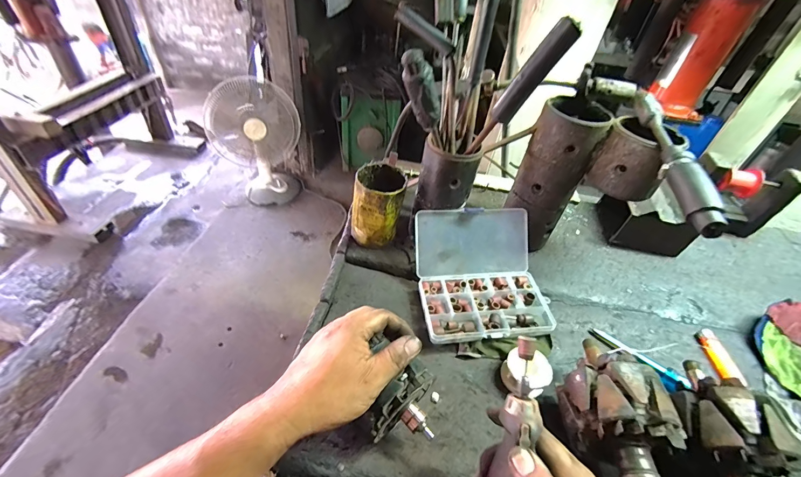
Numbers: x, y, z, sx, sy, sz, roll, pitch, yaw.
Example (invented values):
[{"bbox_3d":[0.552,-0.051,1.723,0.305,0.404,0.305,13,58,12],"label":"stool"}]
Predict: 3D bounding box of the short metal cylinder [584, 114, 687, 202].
[{"bbox_3d":[0.310,-0.105,0.469,0.090,0.082,0.077,28,47,21],"label":"short metal cylinder"}]

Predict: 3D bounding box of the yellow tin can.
[{"bbox_3d":[-0.035,-0.049,0.548,0.074,0.115,0.070,4,43,-4],"label":"yellow tin can"}]

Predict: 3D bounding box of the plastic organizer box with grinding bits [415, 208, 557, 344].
[{"bbox_3d":[0.117,0.045,0.496,0.179,0.074,0.173,-2,44,-10],"label":"plastic organizer box with grinding bits"}]

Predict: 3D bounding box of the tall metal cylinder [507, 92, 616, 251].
[{"bbox_3d":[0.229,-0.096,0.542,0.089,0.207,0.098,24,46,17],"label":"tall metal cylinder"}]

